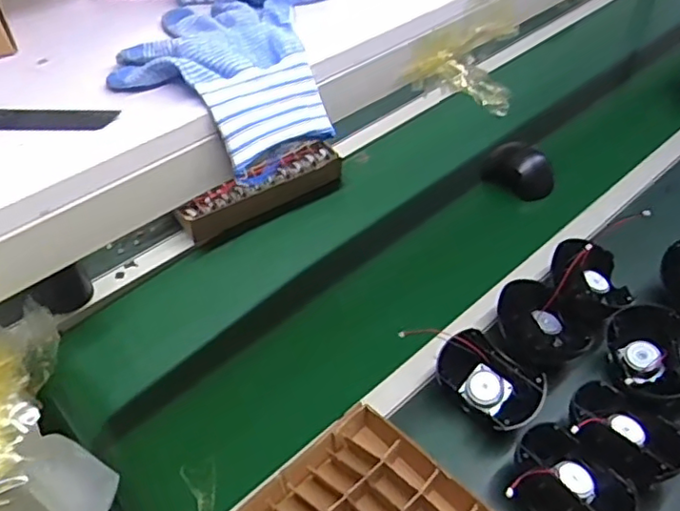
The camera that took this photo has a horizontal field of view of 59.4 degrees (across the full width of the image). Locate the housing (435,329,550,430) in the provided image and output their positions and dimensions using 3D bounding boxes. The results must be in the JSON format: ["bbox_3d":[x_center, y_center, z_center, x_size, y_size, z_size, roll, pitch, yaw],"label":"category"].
[{"bbox_3d":[0.190,0.158,0.757,0.135,0.054,0.085,36,57,30],"label":"housing"}]

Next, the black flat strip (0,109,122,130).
[{"bbox_3d":[-0.189,-0.086,0.372,0.100,0.004,0.021,2,47,3],"label":"black flat strip"}]

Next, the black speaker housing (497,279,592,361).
[{"bbox_3d":[0.277,0.091,0.816,0.101,0.065,0.134,-26,51,-21],"label":"black speaker housing"}]

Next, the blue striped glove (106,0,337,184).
[{"bbox_3d":[-0.088,-0.126,0.422,0.134,0.051,0.165,-13,48,-11],"label":"blue striped glove"}]

